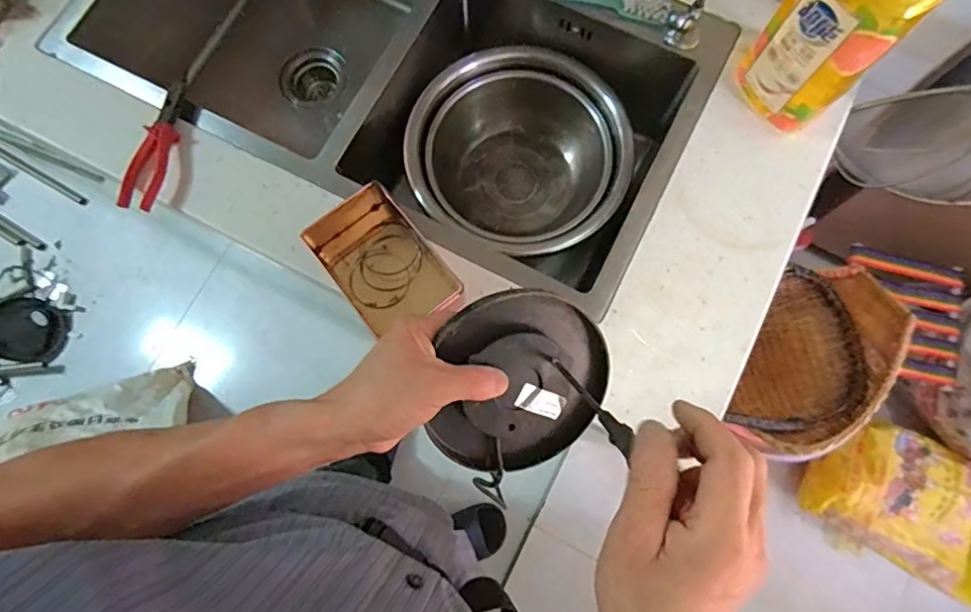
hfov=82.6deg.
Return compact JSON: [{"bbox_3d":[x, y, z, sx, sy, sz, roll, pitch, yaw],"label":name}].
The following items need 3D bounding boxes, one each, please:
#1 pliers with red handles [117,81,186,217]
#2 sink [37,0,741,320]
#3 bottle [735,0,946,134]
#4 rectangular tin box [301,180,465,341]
[{"bbox_3d":[-0.380,-0.188,0.650,0.050,0.025,0.168,16,78,4],"label":"pliers with red handles"},{"bbox_3d":[-0.114,-0.320,0.809,0.802,0.222,0.481,32,79,7],"label":"sink"},{"bbox_3d":[0.355,-0.291,0.528,0.083,0.287,0.113,-37,79,-8],"label":"bottle"},{"bbox_3d":[-0.114,-0.048,0.611,0.106,0.029,0.158,-39,80,-8],"label":"rectangular tin box"}]

